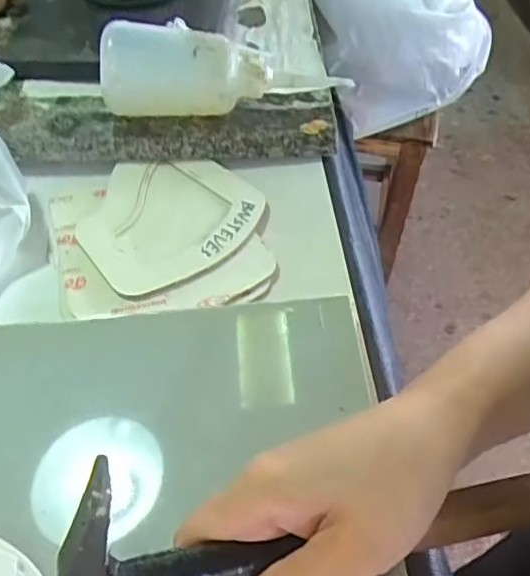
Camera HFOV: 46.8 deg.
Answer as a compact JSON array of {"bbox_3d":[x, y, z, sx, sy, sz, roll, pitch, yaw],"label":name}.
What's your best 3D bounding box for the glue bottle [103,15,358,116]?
[{"bbox_3d":[-0.031,-0.163,0.466,0.179,0.071,0.046,-3,50,-5],"label":"glue bottle"}]

